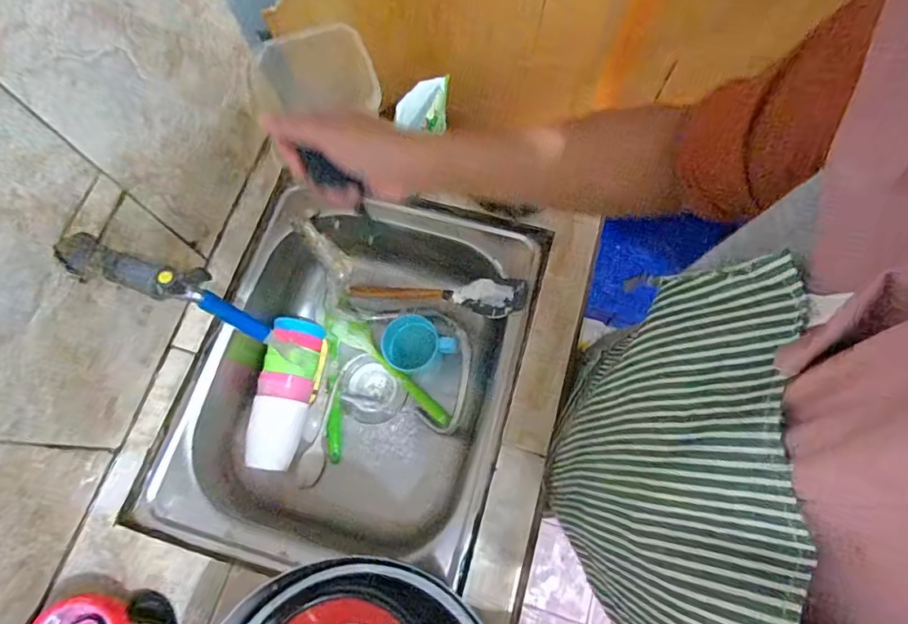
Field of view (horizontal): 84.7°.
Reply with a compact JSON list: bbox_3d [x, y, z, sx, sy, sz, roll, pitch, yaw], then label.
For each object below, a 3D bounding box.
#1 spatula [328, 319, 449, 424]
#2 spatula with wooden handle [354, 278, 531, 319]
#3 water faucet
[{"bbox_3d":[-0.092,0.082,0.759,0.230,0.019,0.044,37,75,12],"label":"spatula"},{"bbox_3d":[-0.024,-0.026,0.718,0.268,0.040,0.050,5,70,28],"label":"spatula with wooden handle"},{"bbox_3d":[-0.269,-0.025,0.474,0.169,0.093,0.037,18,72,6],"label":"water faucet"}]

